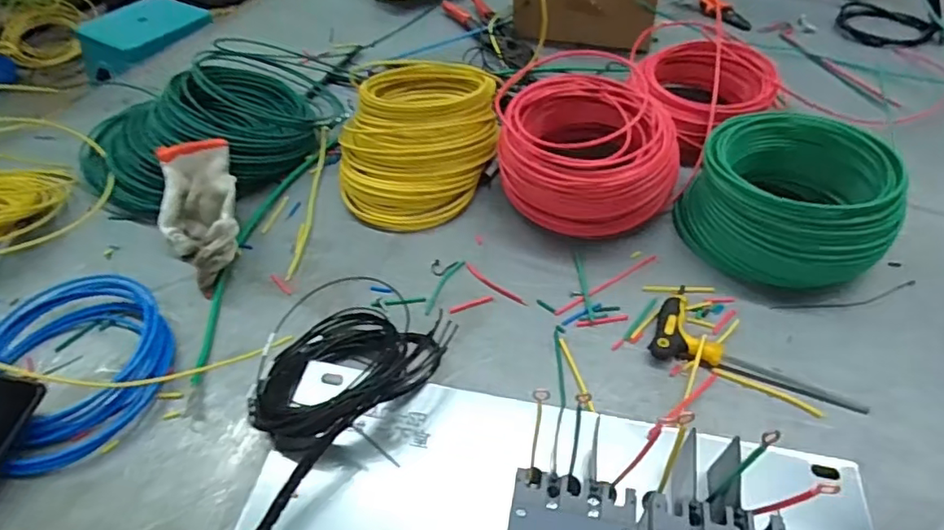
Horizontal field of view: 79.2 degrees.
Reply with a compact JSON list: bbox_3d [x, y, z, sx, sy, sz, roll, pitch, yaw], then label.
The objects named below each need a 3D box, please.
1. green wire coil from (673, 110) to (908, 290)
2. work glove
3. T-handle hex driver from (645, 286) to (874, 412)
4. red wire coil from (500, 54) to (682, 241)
[{"bbox_3d":[0.312,-0.063,0.566,0.191,0.105,0.147,25,53,24],"label":"green wire coil"},{"bbox_3d":[-0.288,-0.055,0.605,0.086,0.071,0.163,-18,48,-14],"label":"work glove"},{"bbox_3d":[0.251,0.069,0.503,0.169,0.020,0.084,16,49,16],"label":"T-handle hex driver"},{"bbox_3d":[0.127,-0.117,0.622,0.186,0.109,0.159,-7,47,-4],"label":"red wire coil"}]

